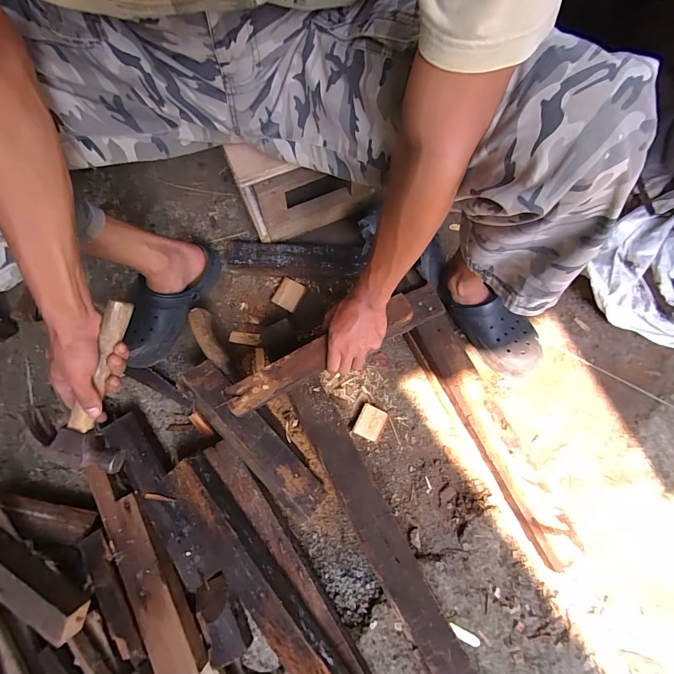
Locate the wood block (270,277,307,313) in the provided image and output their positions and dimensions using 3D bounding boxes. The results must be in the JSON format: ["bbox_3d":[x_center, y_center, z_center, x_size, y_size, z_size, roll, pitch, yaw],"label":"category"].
[{"bbox_3d":[-0.101,-0.089,0.753,0.059,0.022,0.062,31,76,7],"label":"wood block"}]

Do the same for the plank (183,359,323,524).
[{"bbox_3d":[-0.143,0.176,0.631,0.314,0.023,0.066,49,47,0],"label":"plank"}]

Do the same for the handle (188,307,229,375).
[{"bbox_3d":[-0.233,0.007,0.659,0.034,0.025,0.133,-25,76,-8],"label":"handle"}]

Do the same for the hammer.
[{"bbox_3d":[-0.318,0.054,0.457,0.128,0.034,0.212,17,94,4],"label":"hammer"}]

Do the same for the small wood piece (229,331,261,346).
[{"bbox_3d":[-0.187,0.002,0.733,0.062,0.005,0.024,7,74,1],"label":"small wood piece"}]

